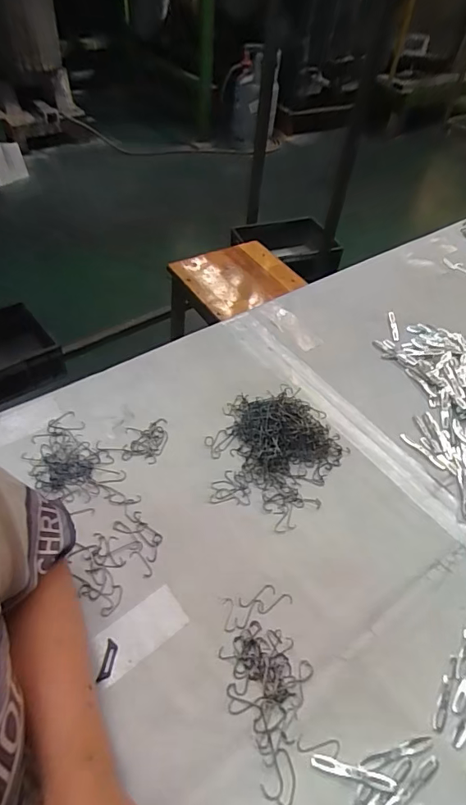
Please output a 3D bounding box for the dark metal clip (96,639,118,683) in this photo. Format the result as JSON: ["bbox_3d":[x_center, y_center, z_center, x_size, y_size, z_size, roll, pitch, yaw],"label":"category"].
[{"bbox_3d":[-0.117,0.241,0.426,0.011,0.004,0.036,9,49,2],"label":"dark metal clip"}]

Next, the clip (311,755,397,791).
[{"bbox_3d":[0.101,0.311,0.382,0.069,0.005,0.010,14,49,7],"label":"clip"}]

